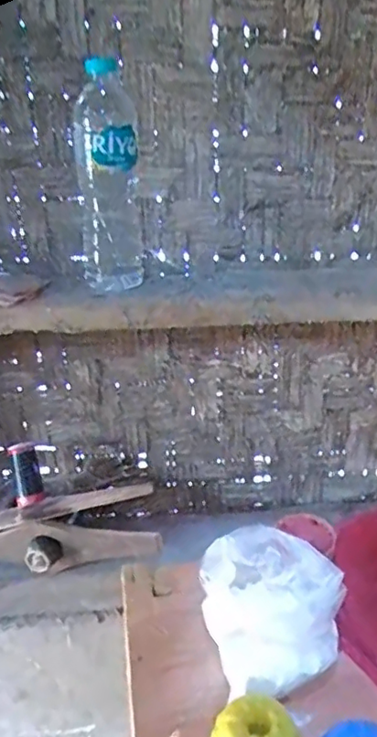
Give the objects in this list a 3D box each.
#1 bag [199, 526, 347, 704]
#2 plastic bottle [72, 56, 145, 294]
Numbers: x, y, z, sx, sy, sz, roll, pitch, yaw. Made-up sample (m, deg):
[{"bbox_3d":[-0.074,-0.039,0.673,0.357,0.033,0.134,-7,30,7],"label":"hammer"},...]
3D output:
[{"bbox_3d":[0.072,0.204,0.506,0.114,0.079,0.116,-13,30,-16],"label":"bag"},{"bbox_3d":[-0.086,-0.202,0.633,0.070,0.221,0.080,-3,26,-5],"label":"plastic bottle"}]

